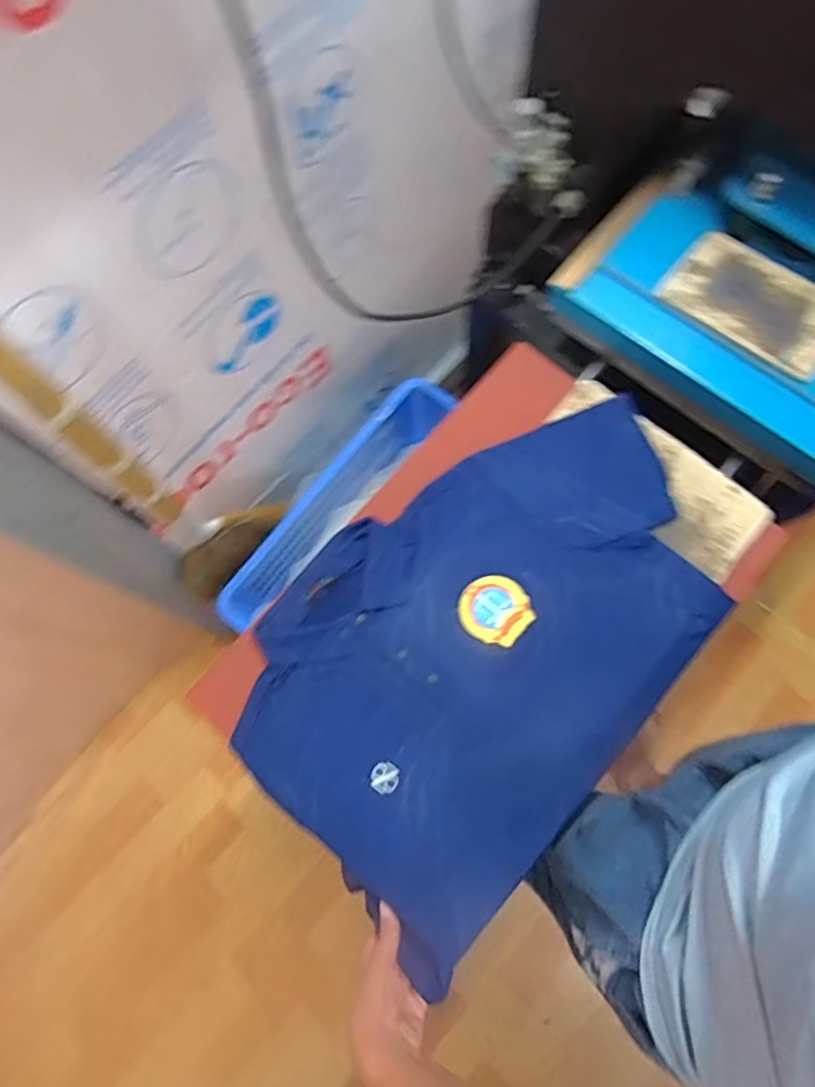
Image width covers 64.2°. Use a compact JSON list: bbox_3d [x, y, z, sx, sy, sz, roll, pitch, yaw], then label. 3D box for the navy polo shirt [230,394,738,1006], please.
[{"bbox_3d":[0.087,0.095,0.736,0.379,0.028,0.581,40,79,12],"label":"navy polo shirt"}]

